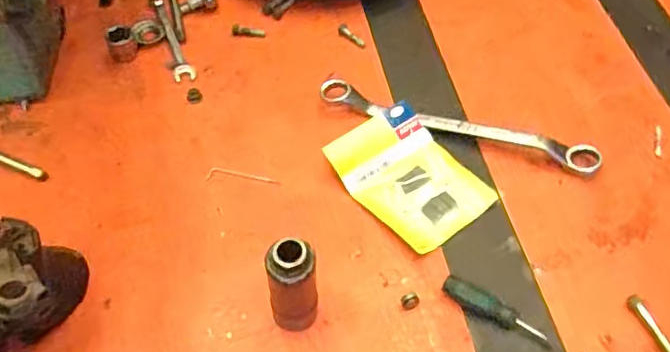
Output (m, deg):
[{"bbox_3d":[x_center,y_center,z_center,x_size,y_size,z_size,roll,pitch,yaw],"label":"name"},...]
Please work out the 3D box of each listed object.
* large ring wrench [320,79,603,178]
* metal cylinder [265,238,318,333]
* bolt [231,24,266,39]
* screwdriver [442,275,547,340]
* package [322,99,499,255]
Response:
[{"bbox_3d":[0.170,-0.073,0.831,0.400,0.018,0.050,14,55,9],"label":"large ring wrench"},{"bbox_3d":[-0.045,0.120,0.634,0.050,0.158,0.046,-8,56,-7],"label":"metal cylinder"},{"bbox_3d":[-0.141,-0.233,0.954,0.053,0.013,0.019,8,55,5],"label":"bolt"},{"bbox_3d":[0.184,0.155,0.679,0.122,0.026,0.023,27,58,17],"label":"screwdriver"},{"bbox_3d":[0.100,-0.001,0.786,0.145,0.028,0.193,-33,61,-22],"label":"package"}]

